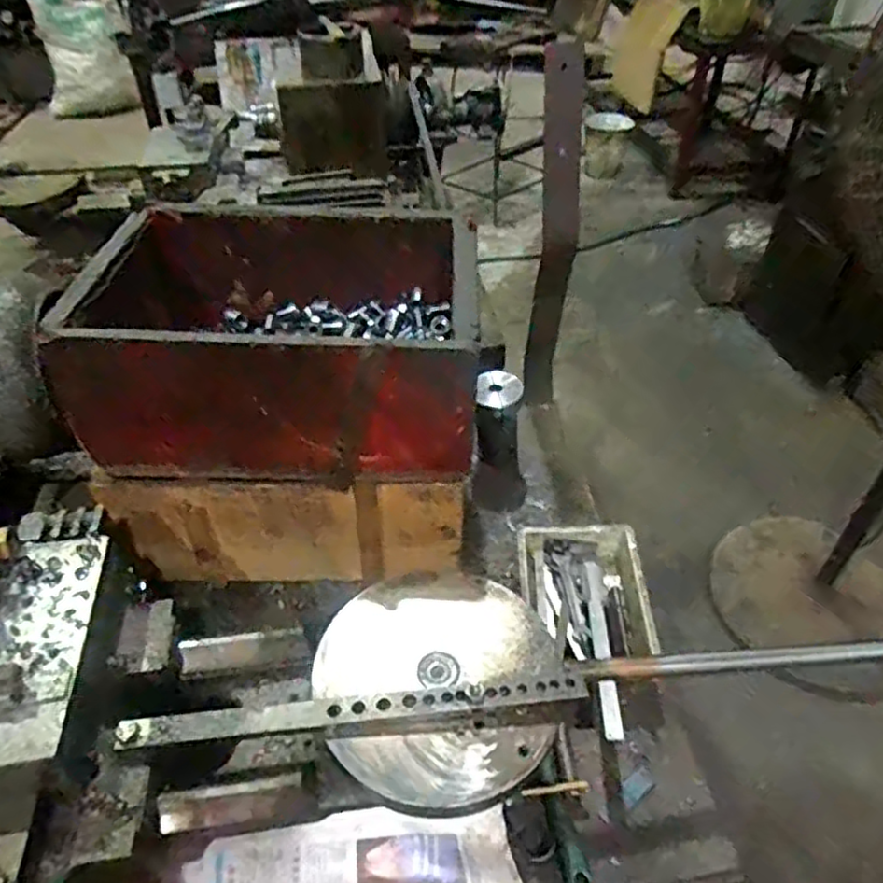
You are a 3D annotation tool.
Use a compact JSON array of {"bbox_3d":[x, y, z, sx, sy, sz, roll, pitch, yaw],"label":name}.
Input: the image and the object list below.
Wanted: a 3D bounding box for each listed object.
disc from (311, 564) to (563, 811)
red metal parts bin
[{"bbox_3d":[-0.003,0.177,0.525,0.183,0.019,0.178,0,44,0],"label":"disc"},{"bbox_3d":[-0.143,-0.103,0.668,0.345,0.149,0.242,1,42,1],"label":"red metal parts bin"}]

